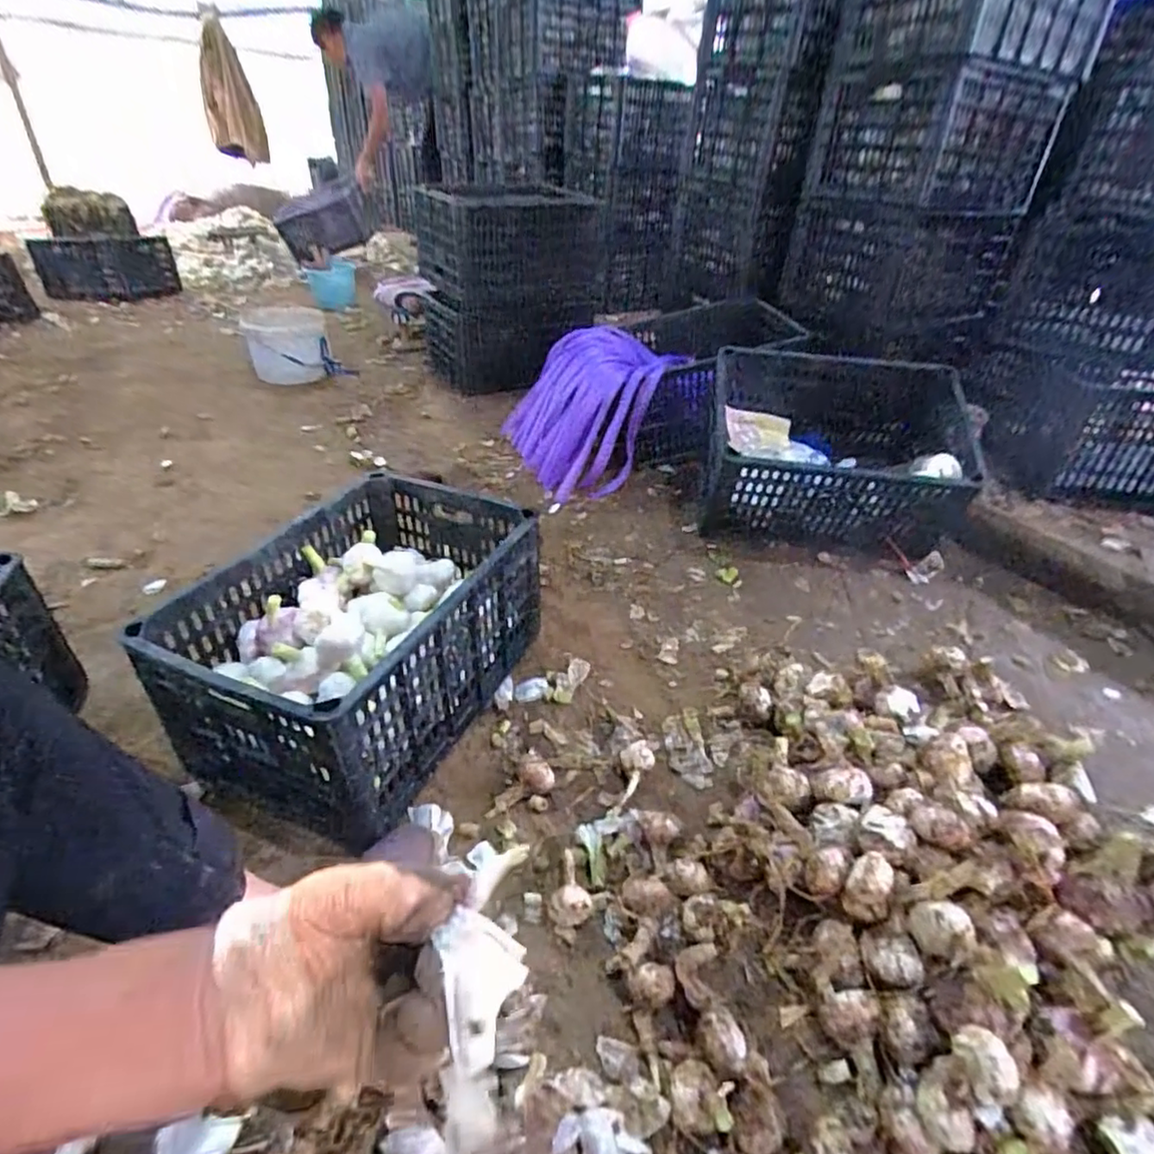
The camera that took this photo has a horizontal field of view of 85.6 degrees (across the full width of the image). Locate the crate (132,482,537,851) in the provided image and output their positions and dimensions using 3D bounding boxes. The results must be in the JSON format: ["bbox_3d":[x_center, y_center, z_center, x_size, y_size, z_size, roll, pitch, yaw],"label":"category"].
[{"bbox_3d":[-0.272,0.074,0.836,0.299,0.226,0.445,15,39,18],"label":"crate"}]

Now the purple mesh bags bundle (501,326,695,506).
[{"bbox_3d":[0.028,-0.384,1.435,0.301,0.276,0.362,-16,40,-21],"label":"purple mesh bags bundle"}]

